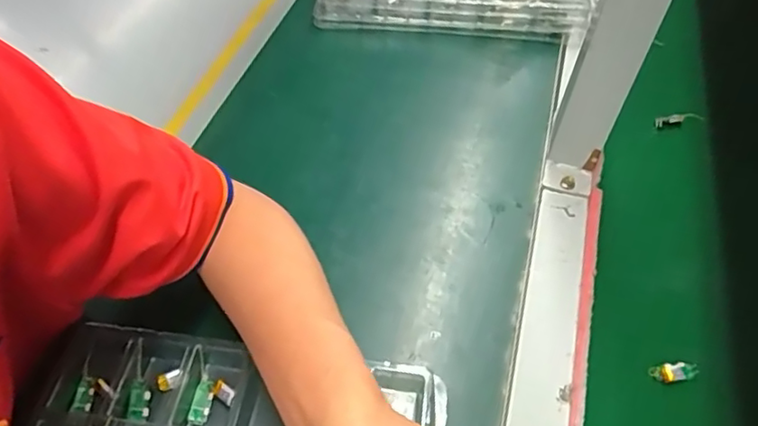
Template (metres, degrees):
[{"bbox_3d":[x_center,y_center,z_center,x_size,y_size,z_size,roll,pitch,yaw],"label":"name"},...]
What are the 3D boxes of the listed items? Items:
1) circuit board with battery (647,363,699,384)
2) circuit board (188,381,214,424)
[{"bbox_3d":[0.206,0.111,0.415,0.033,0.006,0.013,-7,52,-10],"label":"circuit board with battery"},{"bbox_3d":[-0.113,0.121,0.380,0.011,0.005,0.028,6,51,1],"label":"circuit board"}]

